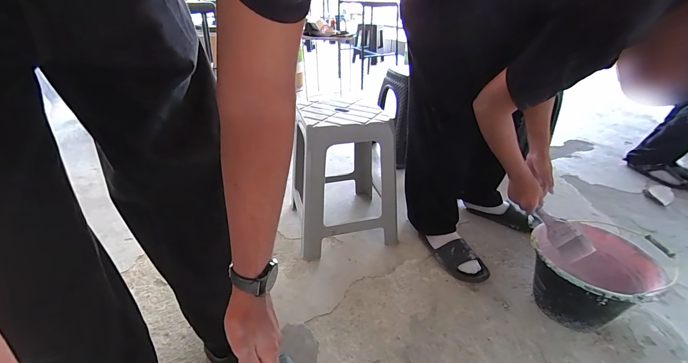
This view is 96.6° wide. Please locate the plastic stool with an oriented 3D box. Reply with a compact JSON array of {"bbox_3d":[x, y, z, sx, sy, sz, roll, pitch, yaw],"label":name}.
[{"bbox_3d":[-0.017,-0.032,1.109,0.342,0.462,0.393,-9,34,-13],"label":"plastic stool"}]

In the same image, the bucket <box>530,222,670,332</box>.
[{"bbox_3d":[0.677,0.274,0.872,0.303,0.210,0.270,-11,34,-16],"label":"bucket"}]

